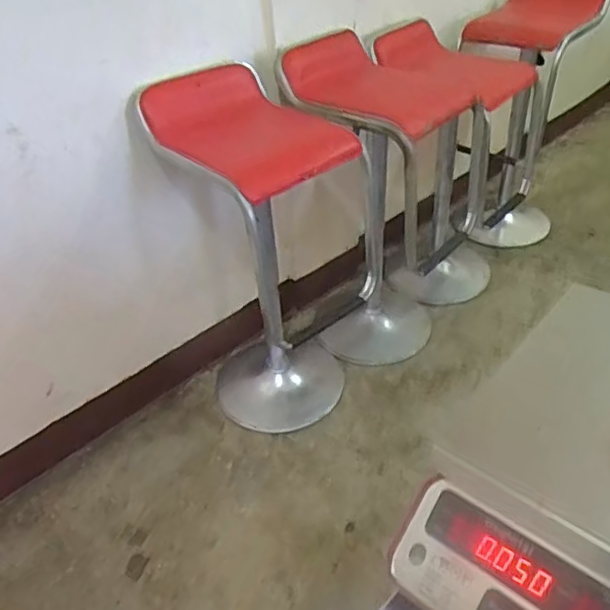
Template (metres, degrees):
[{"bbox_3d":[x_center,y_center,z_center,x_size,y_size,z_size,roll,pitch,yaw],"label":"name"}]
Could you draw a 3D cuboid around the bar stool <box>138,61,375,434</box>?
[{"bbox_3d":[-0.119,-0.114,1.500,0.352,0.819,0.488,-20,40,-18],"label":"bar stool"}]

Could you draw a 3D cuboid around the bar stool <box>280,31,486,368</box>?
[{"bbox_3d":[0.218,-0.275,1.676,0.429,0.847,0.418,-3,38,2],"label":"bar stool"}]

